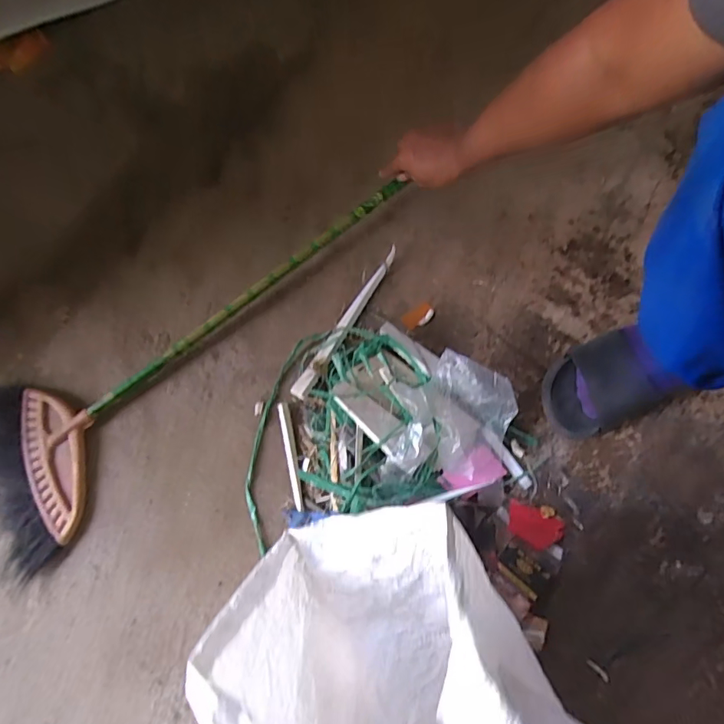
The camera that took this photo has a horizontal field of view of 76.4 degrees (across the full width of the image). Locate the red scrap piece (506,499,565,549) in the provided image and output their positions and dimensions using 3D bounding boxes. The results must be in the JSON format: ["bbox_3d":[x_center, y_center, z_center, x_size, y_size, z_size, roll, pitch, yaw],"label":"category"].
[{"bbox_3d":[0.231,0.219,0.614,0.072,0.008,0.048,20,72,8],"label":"red scrap piece"}]

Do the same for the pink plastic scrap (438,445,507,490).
[{"bbox_3d":[0.152,0.151,0.626,0.081,0.030,0.049,-34,74,-7],"label":"pink plastic scrap"}]

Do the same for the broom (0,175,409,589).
[{"bbox_3d":[-0.252,-0.020,0.675,0.710,0.043,0.239,-39,74,-7],"label":"broom"}]

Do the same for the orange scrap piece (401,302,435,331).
[{"bbox_3d":[0.090,-0.071,0.727,0.049,0.013,0.031,-34,73,-11],"label":"orange scrap piece"}]

